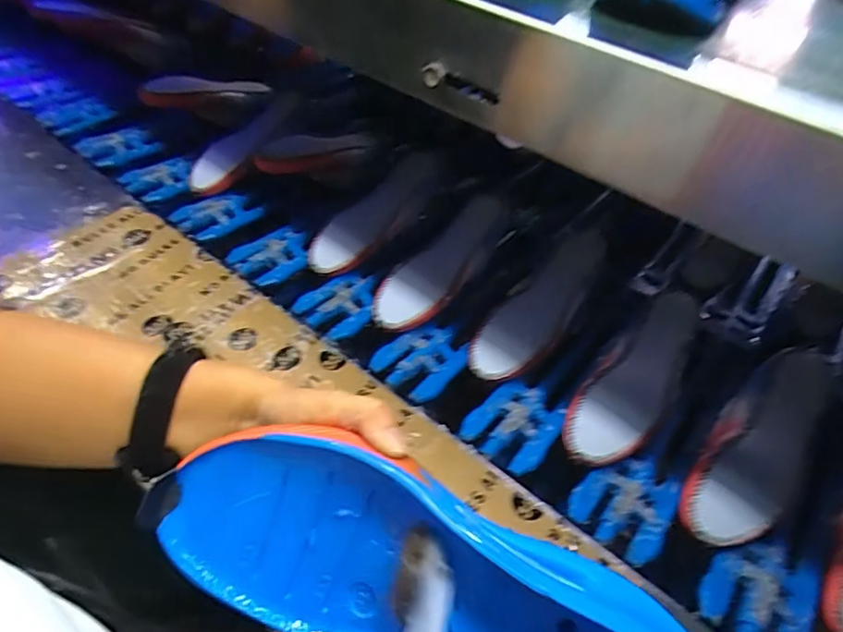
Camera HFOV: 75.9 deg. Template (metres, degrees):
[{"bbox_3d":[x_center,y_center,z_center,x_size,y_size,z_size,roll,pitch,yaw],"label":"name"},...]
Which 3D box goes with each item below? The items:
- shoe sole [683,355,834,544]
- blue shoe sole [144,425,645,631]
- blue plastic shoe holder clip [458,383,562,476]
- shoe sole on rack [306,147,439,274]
[{"bbox_3d":[0.374,0.137,0.583,0.075,0.024,0.247,35,67,24],"label":"shoe sole"},{"bbox_3d":[0.003,0.128,0.253,0.257,0.095,0.045,22,5,15],"label":"blue shoe sole"},{"bbox_3d":[0.113,0.127,0.637,0.090,0.017,0.114,38,54,26],"label":"blue plastic shoe holder clip"},{"bbox_3d":[-0.067,-0.160,0.828,0.089,0.079,0.248,33,52,22],"label":"shoe sole on rack"}]

